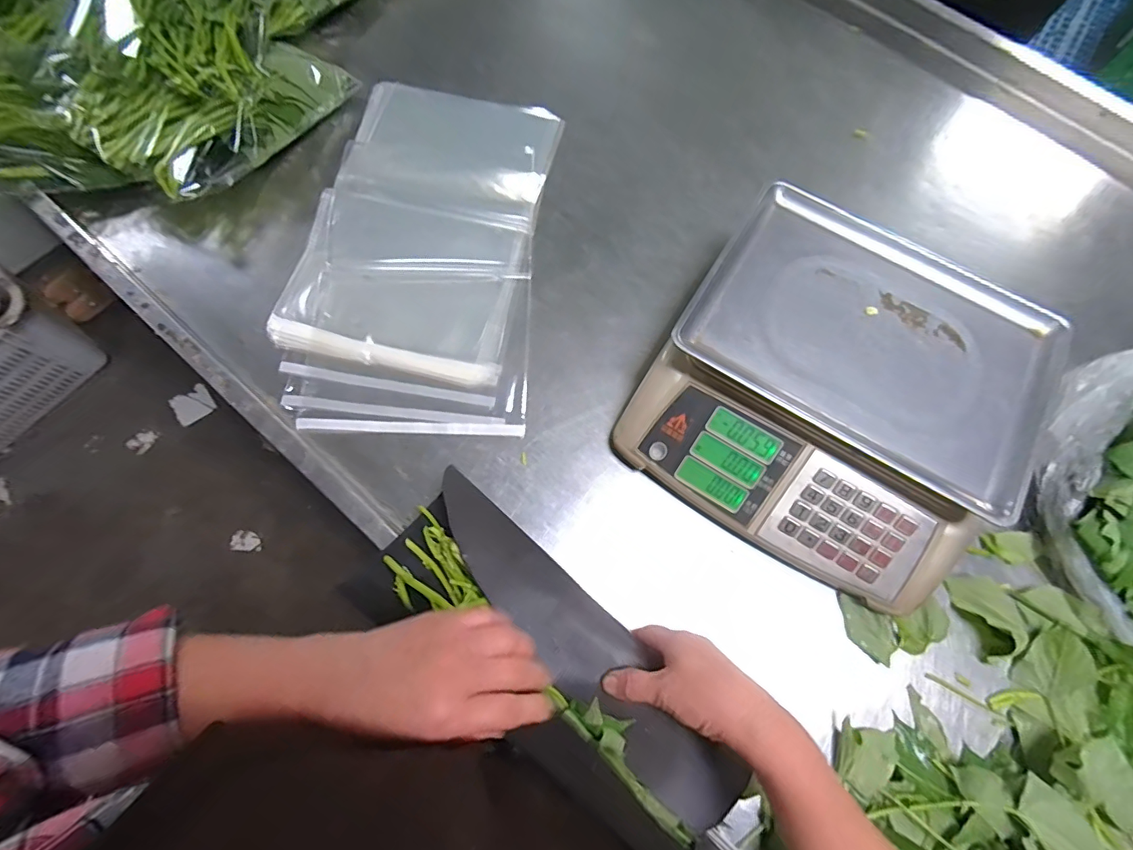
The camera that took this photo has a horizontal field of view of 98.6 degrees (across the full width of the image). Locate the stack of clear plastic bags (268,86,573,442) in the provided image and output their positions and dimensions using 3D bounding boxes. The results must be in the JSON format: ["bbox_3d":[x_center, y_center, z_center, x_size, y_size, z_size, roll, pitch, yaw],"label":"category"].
[{"bbox_3d":[-0.178,-0.237,0.627,0.293,0.029,0.511,6,73,-2],"label":"stack of clear plastic bags"}]

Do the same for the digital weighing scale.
[{"bbox_3d":[0.280,-0.037,0.520,0.337,0.109,0.346,32,74,7],"label":"digital weighing scale"}]

